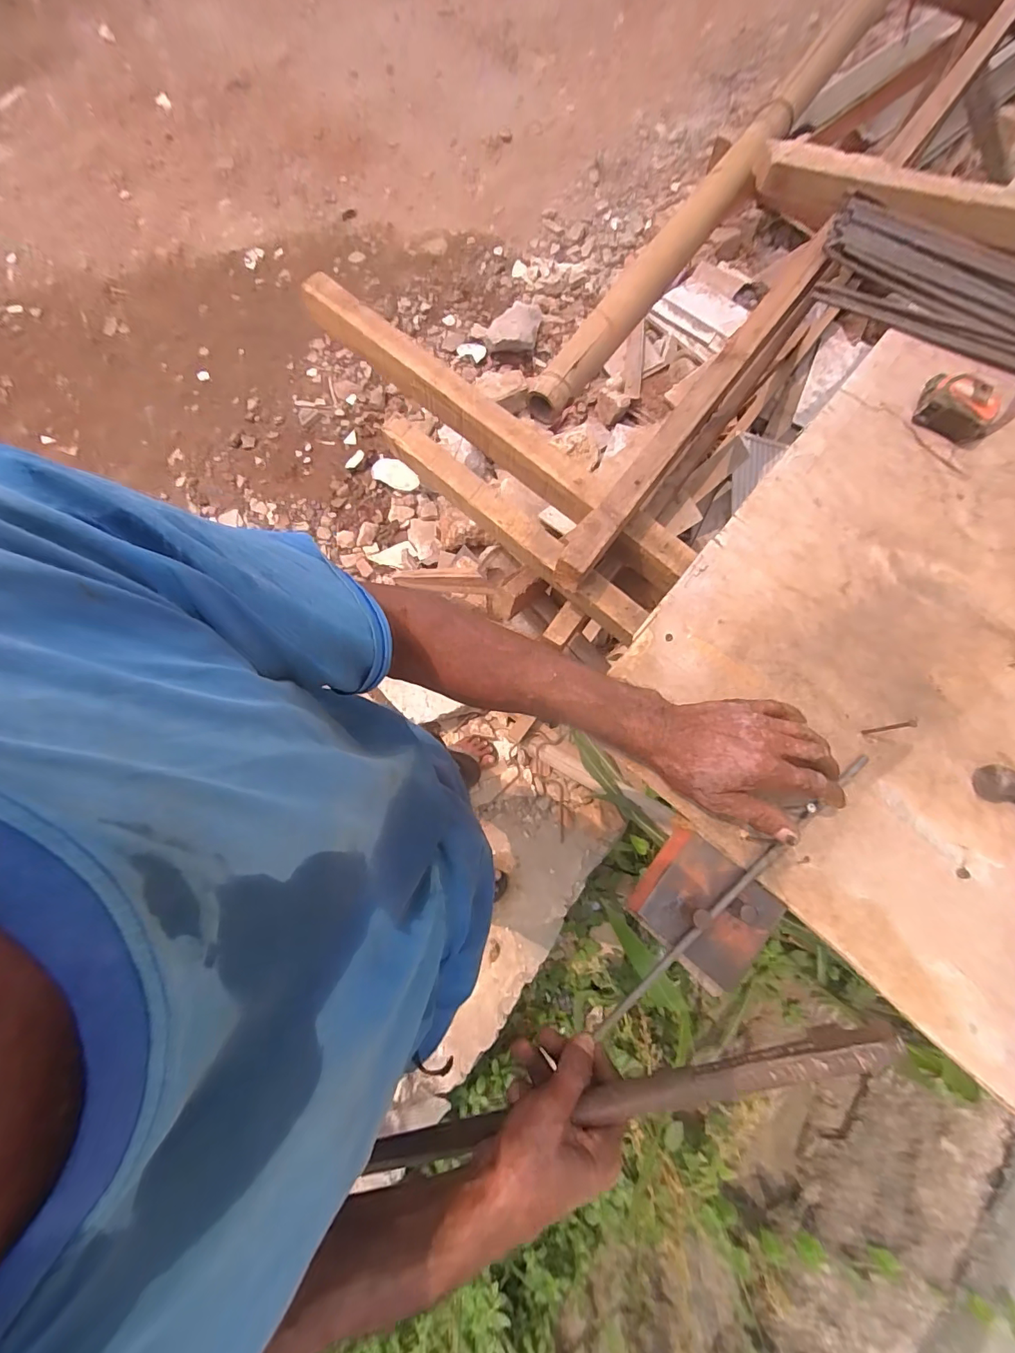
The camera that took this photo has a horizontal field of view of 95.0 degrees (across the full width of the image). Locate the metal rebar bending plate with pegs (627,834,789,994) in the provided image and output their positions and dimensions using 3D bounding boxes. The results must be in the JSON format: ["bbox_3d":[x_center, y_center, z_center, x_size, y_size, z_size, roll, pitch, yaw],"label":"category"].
[{"bbox_3d":[0.173,0.204,0.408,0.101,0.034,0.092,40,79,10],"label":"metal rebar bending plate with pegs"}]

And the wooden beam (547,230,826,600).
[{"bbox_3d":[0.225,-0.322,0.558,0.042,0.069,0.541,36,78,9],"label":"wooden beam"}]

